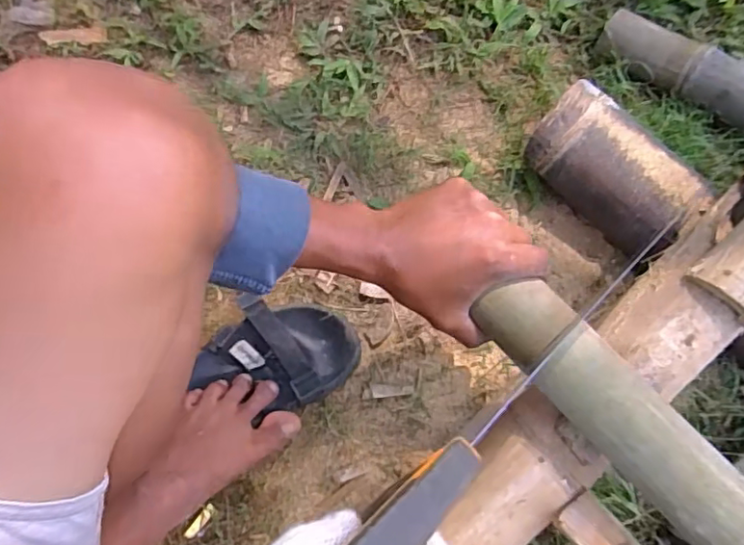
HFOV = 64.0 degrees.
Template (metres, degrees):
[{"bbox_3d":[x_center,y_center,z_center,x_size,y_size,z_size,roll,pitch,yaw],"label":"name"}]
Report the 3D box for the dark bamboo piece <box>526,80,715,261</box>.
[{"bbox_3d":[0.247,-0.098,0.623,0.102,0.095,0.176,-38,76,-12],"label":"dark bamboo piece"}]

